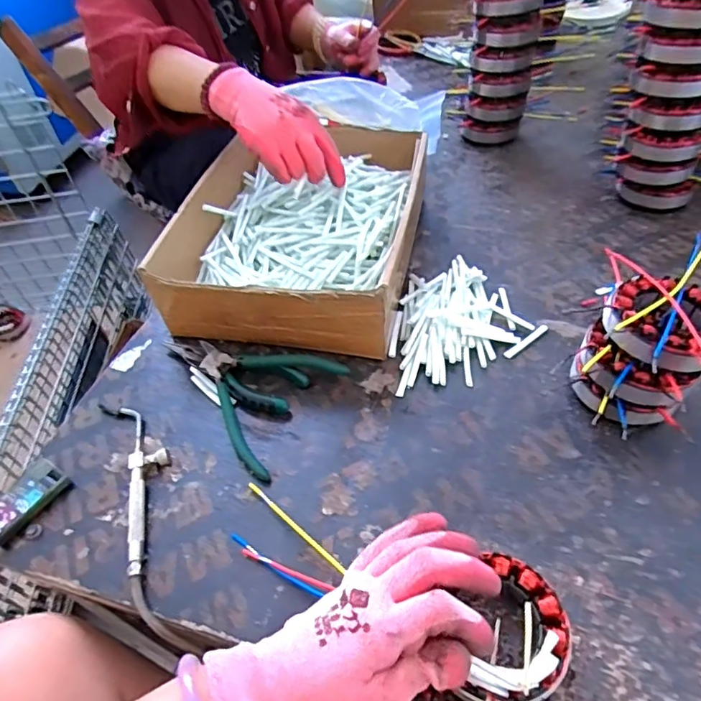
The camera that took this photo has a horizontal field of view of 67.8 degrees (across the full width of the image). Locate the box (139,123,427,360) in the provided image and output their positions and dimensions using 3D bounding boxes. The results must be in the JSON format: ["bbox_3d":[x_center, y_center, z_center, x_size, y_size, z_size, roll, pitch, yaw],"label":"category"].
[{"bbox_3d":[-0.046,-0.144,0.600,0.237,0.095,0.336,7,49,13],"label":"box"}]

